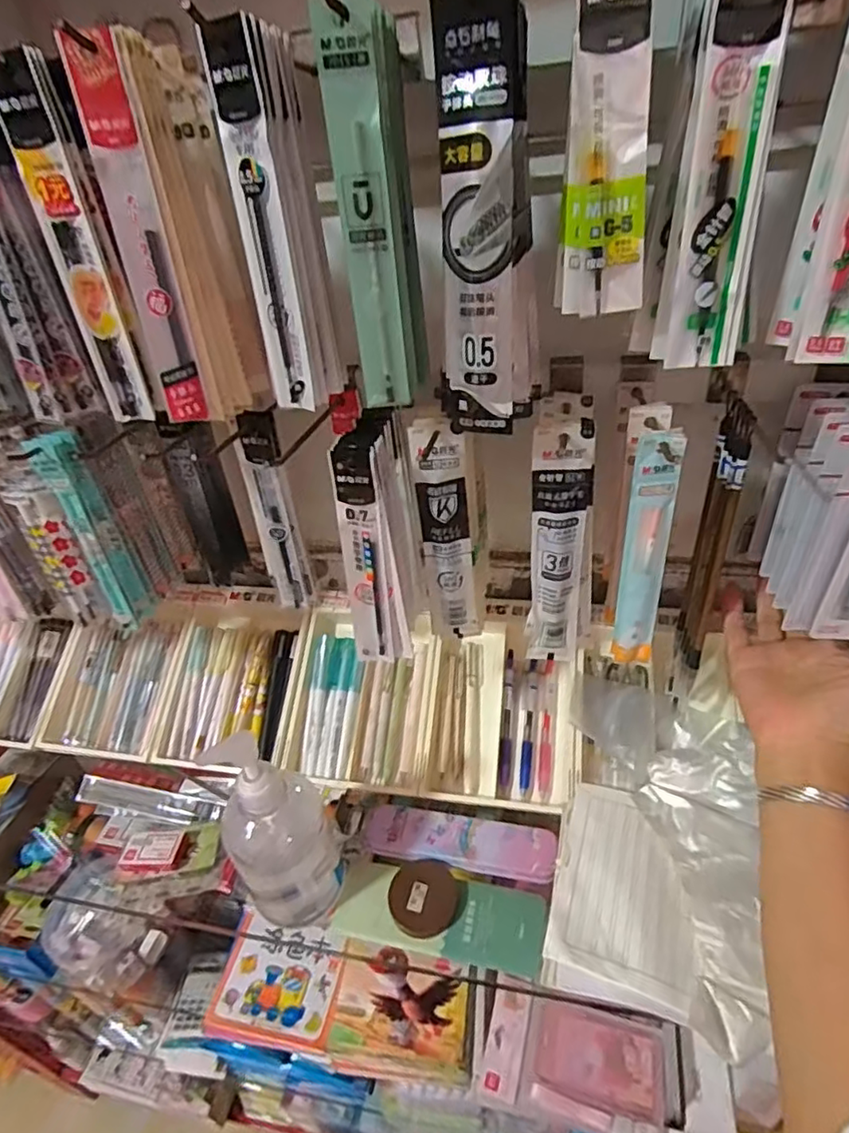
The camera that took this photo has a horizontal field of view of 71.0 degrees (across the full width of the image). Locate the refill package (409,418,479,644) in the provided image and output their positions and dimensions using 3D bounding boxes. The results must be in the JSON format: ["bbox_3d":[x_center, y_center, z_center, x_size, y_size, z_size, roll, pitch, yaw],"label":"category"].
[{"bbox_3d":[0.017,-0.021,0.434,0.036,0.170,0.020,-2,36,6],"label":"refill package"}]

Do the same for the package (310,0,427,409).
[{"bbox_3d":[-0.024,-0.178,0.314,0.029,0.169,0.047,1,36,10],"label":"package"}]

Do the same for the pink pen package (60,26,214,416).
[{"bbox_3d":[-0.145,-0.164,0.309,0.028,0.170,0.017,-15,36,-12],"label":"pink pen package"}]

